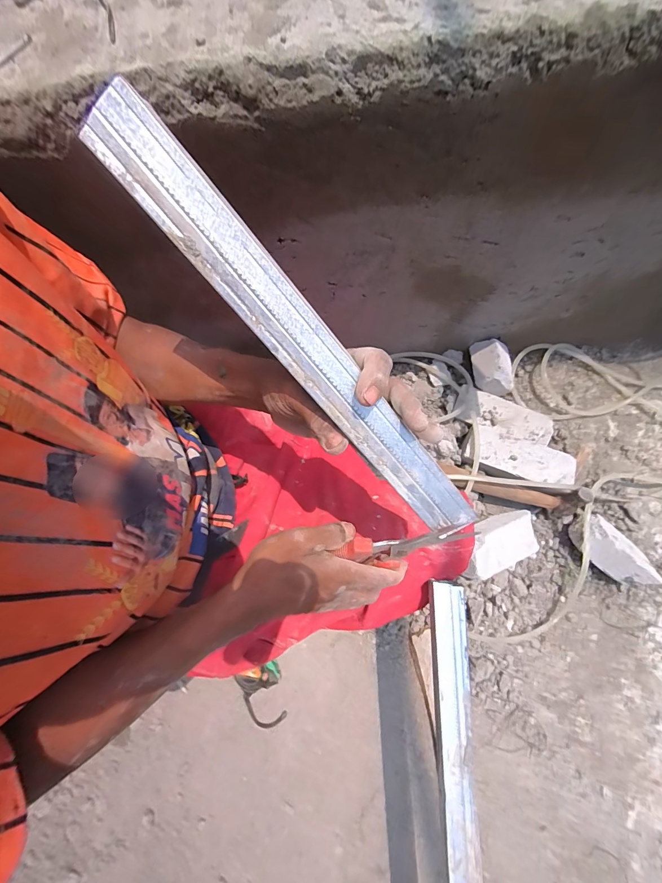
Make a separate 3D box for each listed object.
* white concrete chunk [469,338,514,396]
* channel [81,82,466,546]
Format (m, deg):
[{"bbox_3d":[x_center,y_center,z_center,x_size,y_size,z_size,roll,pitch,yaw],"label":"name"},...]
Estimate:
[{"bbox_3d":[0.337,-0.161,0.720,0.081,0.059,0.104,6,74,4],"label":"white concrete chunk"},{"bbox_3d":[-0.010,-0.052,0.226,0.031,0.016,0.327,-47,108,-12],"label":"channel"}]

